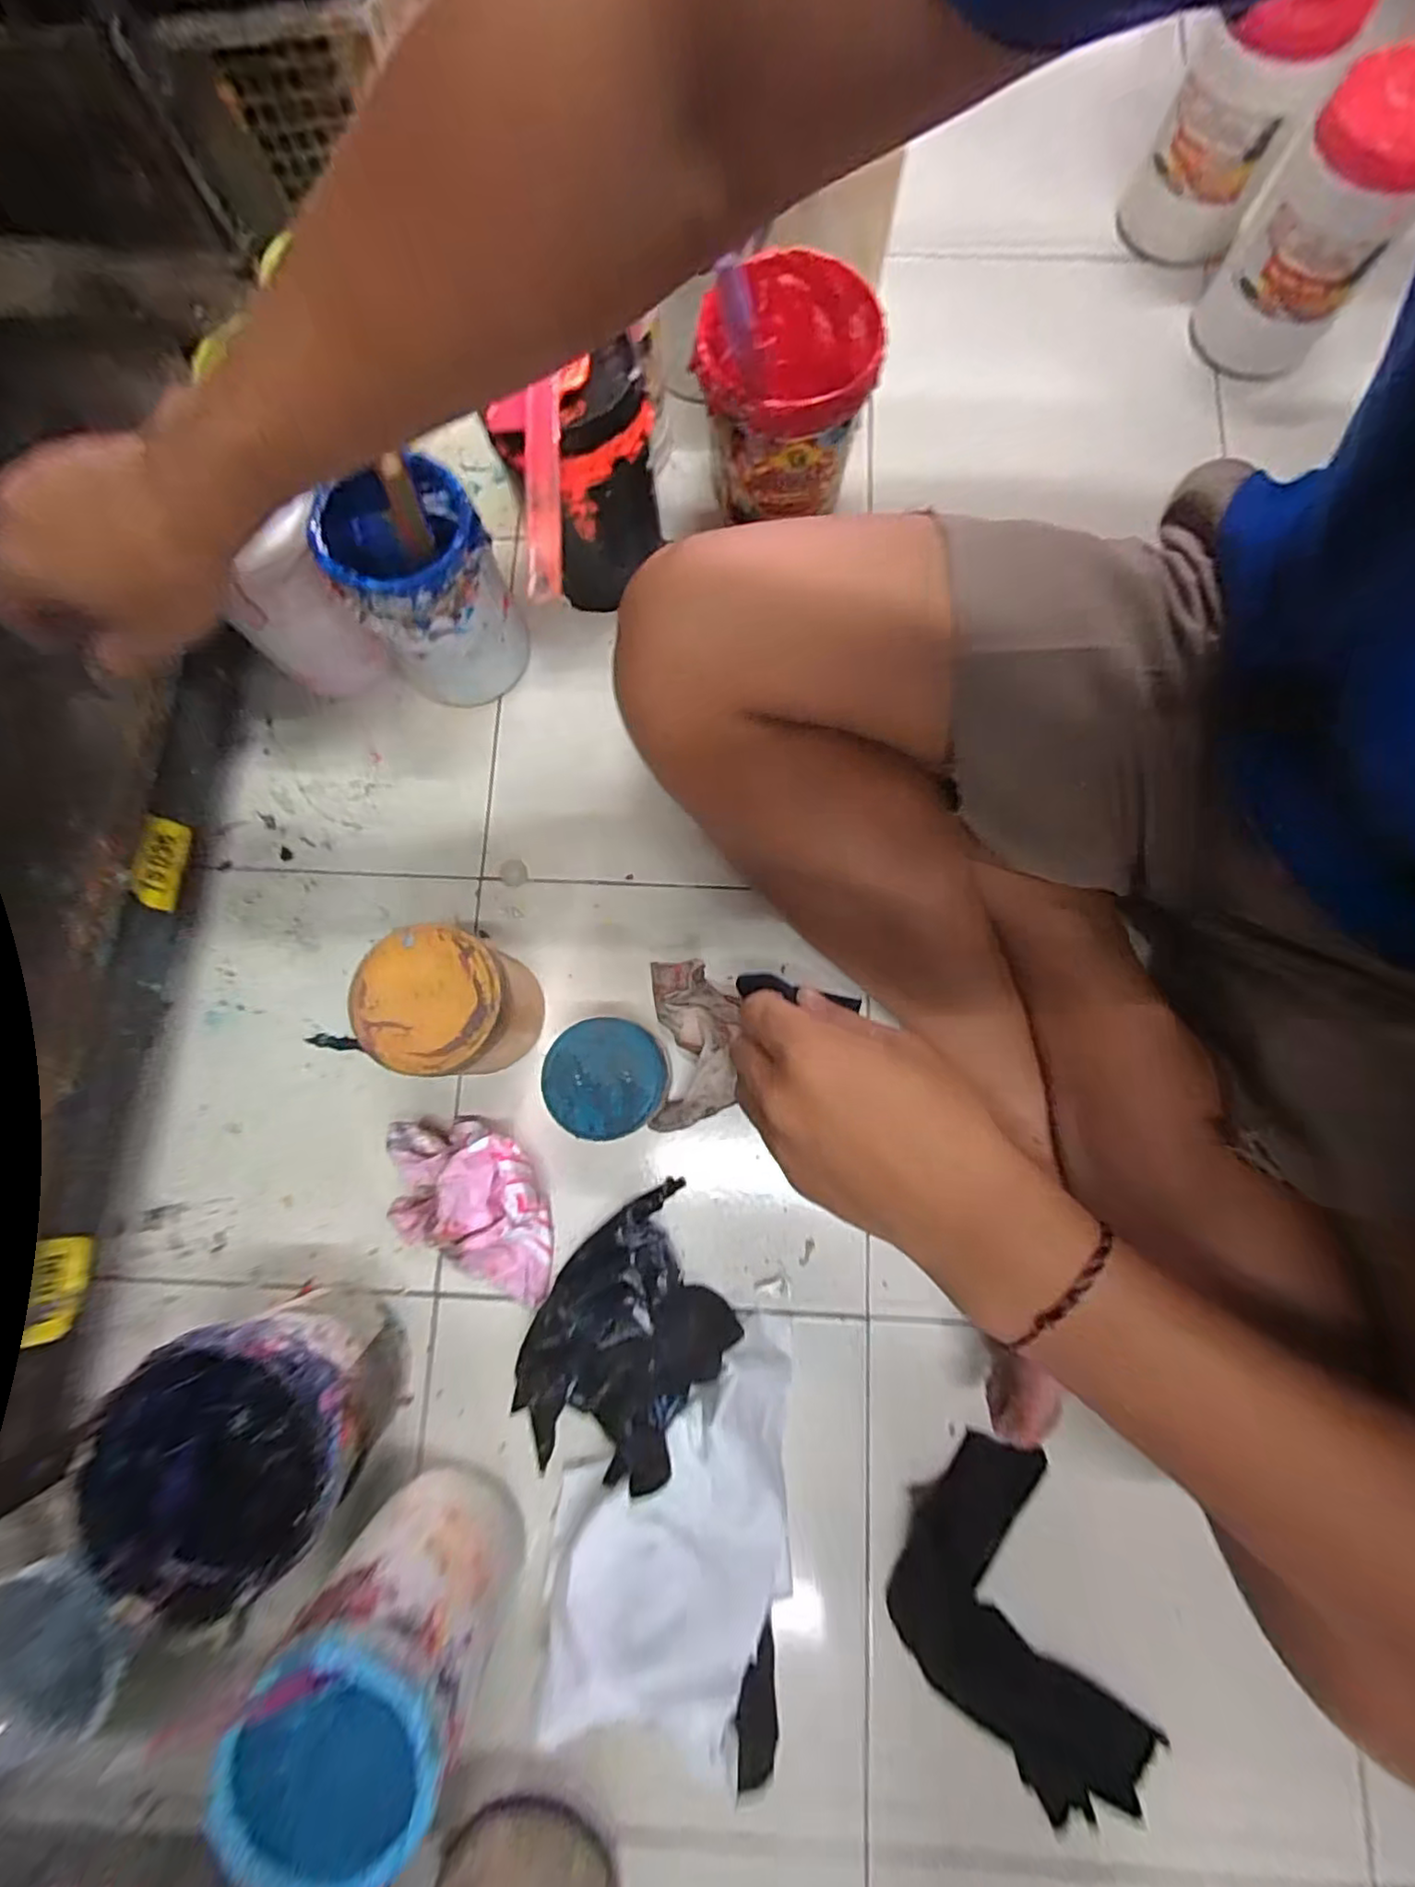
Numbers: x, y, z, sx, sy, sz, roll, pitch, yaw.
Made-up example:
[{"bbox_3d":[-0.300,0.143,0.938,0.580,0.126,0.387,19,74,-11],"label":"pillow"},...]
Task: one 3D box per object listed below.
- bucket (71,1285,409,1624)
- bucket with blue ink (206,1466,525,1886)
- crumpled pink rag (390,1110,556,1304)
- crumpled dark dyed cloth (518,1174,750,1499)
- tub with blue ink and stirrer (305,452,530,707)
[{"bbox_3d":[-0.252,0.277,0.384,0.115,0.122,0.124,0,79,1],"label":"bucket"},{"bbox_3d":[-0.168,0.379,0.352,0.096,0.141,0.106,28,81,6],"label":"bucket with blue ink"},{"bbox_3d":[-0.161,0.170,0.436,0.152,0.056,0.091,32,81,6],"label":"crumpled pink rag"},{"bbox_3d":[-0.046,0.246,0.423,0.119,0.050,0.162,32,81,6],"label":"crumpled dark dyed cloth"},{"bbox_3d":[-0.198,-0.246,0.467,0.098,0.140,0.095,0,79,1],"label":"tub with blue ink and stirrer"}]

